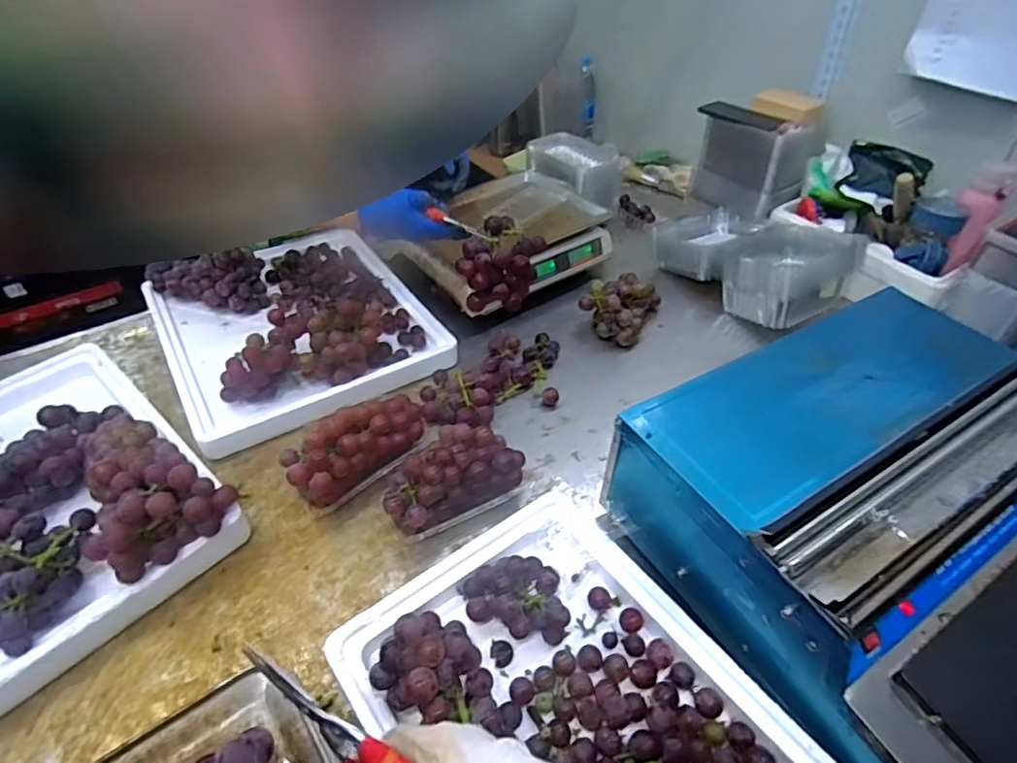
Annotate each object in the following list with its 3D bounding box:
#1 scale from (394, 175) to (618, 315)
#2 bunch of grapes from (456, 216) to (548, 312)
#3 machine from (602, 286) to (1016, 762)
[{"bbox_3d":[-0.009,-0.271,1.097,0.346,0.103,0.284,-30,51,-29],"label":"scale"},{"bbox_3d":[-0.010,-0.158,0.814,0.105,0.126,0.091,9,44,9],"label":"bunch of grapes"},{"bbox_3d":[0.431,0.135,0.613,0.488,0.166,0.443,-24,48,-24],"label":"machine"}]

